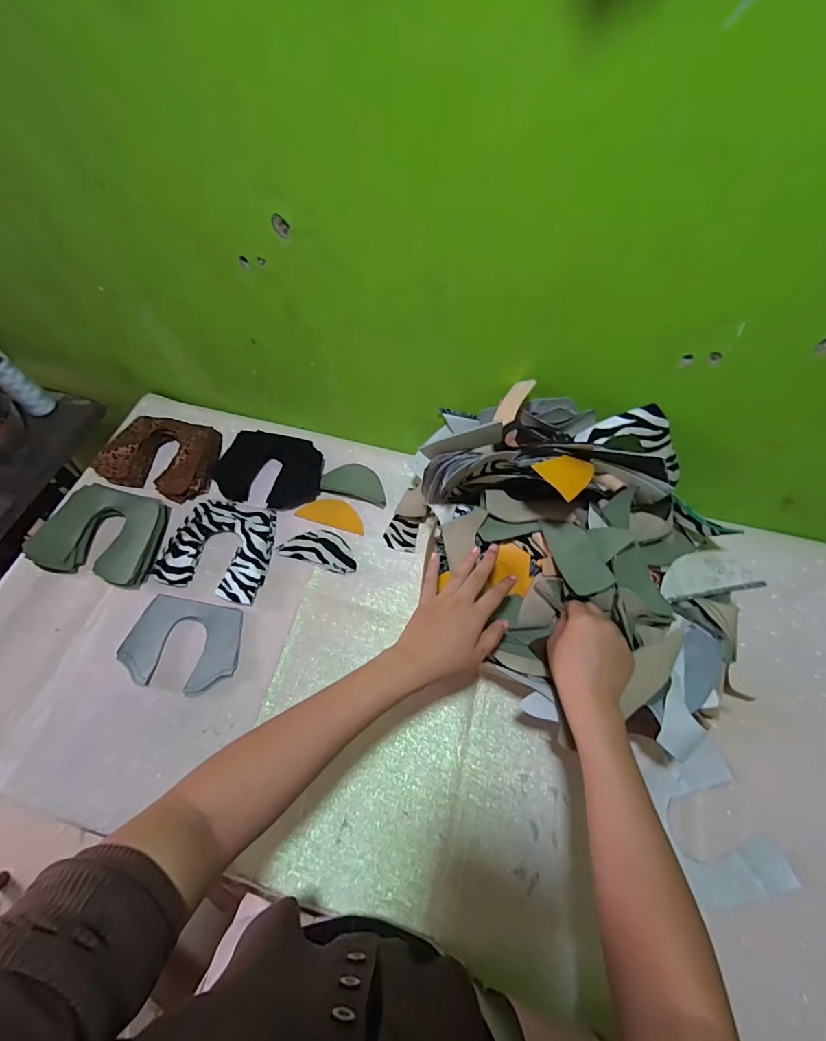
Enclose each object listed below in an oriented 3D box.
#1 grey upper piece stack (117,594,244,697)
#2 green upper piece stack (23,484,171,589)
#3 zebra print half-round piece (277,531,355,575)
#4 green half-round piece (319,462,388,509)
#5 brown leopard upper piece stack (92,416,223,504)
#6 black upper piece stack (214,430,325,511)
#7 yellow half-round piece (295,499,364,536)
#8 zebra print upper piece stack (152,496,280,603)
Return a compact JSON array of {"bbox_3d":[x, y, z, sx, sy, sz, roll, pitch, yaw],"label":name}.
[{"bbox_3d":[-0.309,0.165,0.586,0.155,0.009,0.115,9,64,6],"label":"grey upper piece stack"},{"bbox_3d":[-0.457,0.018,0.647,0.168,0.036,0.138,11,64,7],"label":"green upper piece stack"},{"bbox_3d":[-0.137,0.041,0.652,0.116,0.004,0.057,16,65,9],"label":"zebra print half-round piece"},{"bbox_3d":[-0.090,-0.063,0.702,0.108,0.010,0.063,13,65,8],"label":"green half-round piece"},{"bbox_3d":[-0.417,-0.111,0.718,0.173,0.035,0.136,10,64,6],"label":"brown leopard upper piece stack"},{"bbox_3d":[-0.236,-0.085,0.713,0.174,0.019,0.125,8,64,5],"label":"black upper piece stack"},{"bbox_3d":[-0.124,-0.011,0.690,0.106,0.006,0.046,16,65,9],"label":"yellow half-round piece"},{"bbox_3d":[-0.284,0.037,0.649,0.153,0.017,0.146,12,65,7],"label":"zebra print upper piece stack"}]

